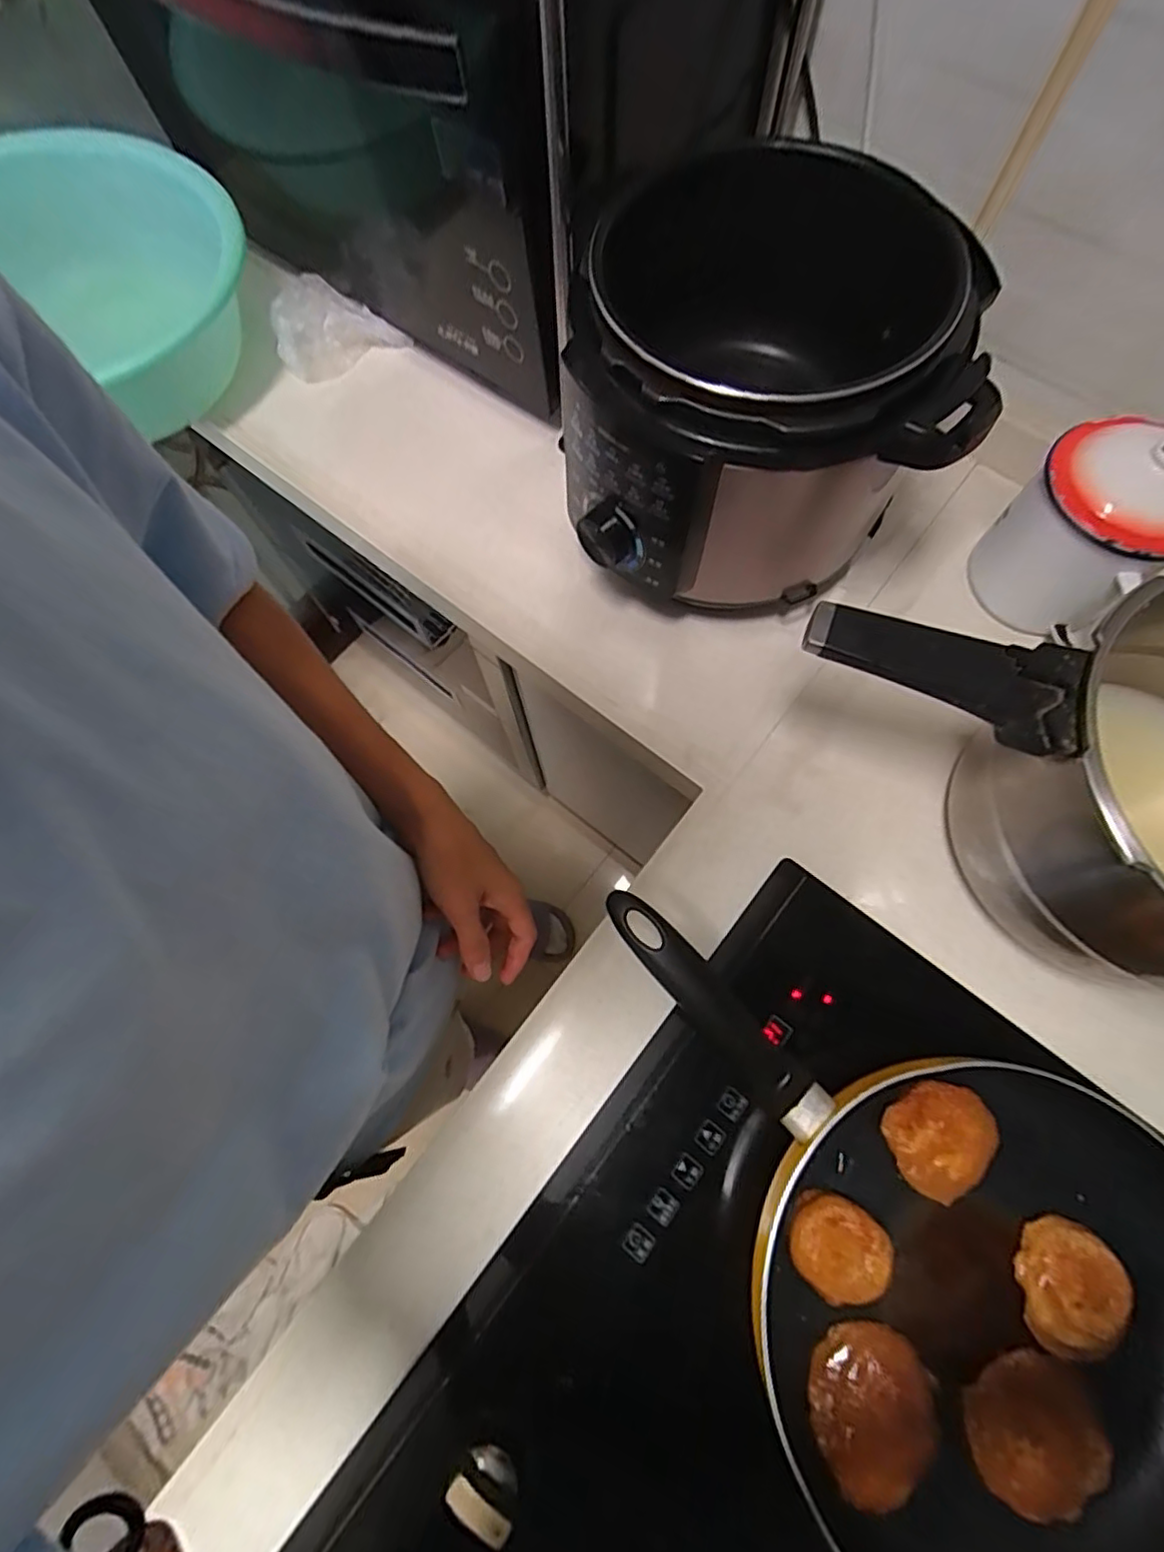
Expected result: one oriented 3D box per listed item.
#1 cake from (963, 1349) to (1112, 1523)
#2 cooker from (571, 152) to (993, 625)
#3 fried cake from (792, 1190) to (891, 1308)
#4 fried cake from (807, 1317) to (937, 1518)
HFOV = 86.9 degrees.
[{"bbox_3d":[0.265,0.383,0.353,0.073,0.014,0.074,0,69,0],"label":"cake"},{"bbox_3d":[0.134,-0.276,0.487,0.260,0.220,0.265,14,73,6],"label":"cooker"},{"bbox_3d":[0.161,0.298,0.388,0.060,0.015,0.053,42,74,14],"label":"fried cake"},{"bbox_3d":[0.172,0.376,0.359,0.070,0.011,0.083,7,69,2],"label":"fried cake"}]

